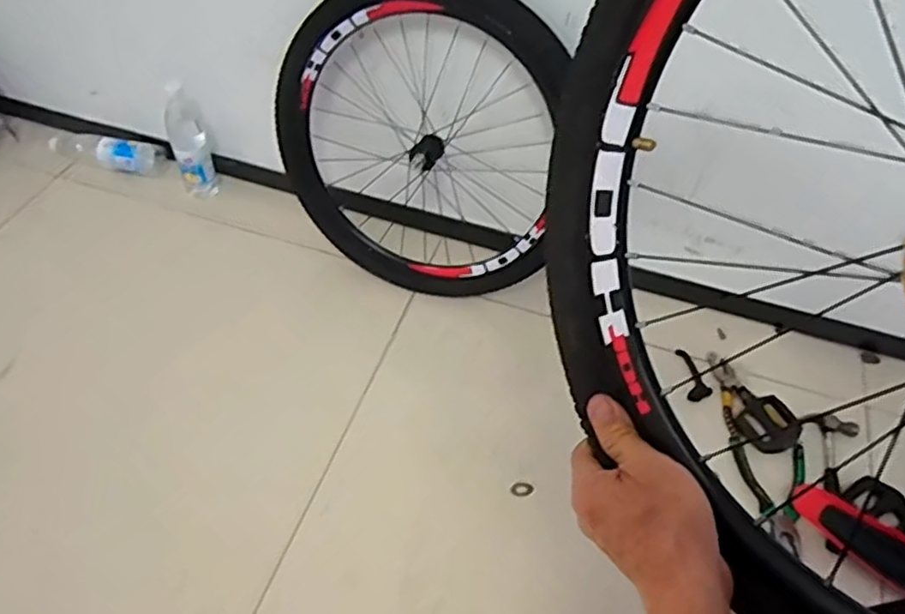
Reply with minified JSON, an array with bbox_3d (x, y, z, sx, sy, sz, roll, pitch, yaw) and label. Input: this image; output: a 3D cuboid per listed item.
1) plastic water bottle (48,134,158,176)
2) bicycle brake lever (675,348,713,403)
[{"bbox_3d":[-0.701,-0.309,1.335,0.219,0.066,0.057,9,53,2],"label":"plastic water bottle"},{"bbox_3d":[0.413,0.116,1.135,0.043,0.024,0.116,4,53,-2],"label":"bicycle brake lever"}]

